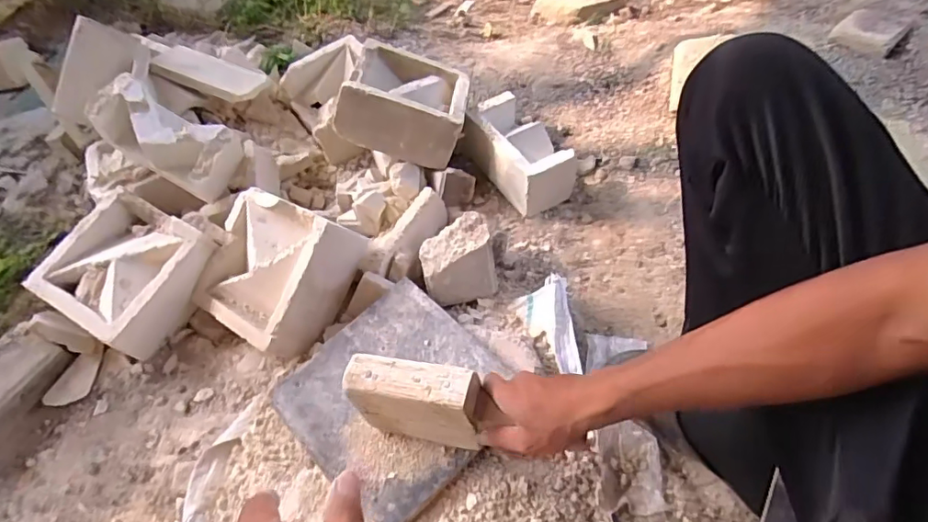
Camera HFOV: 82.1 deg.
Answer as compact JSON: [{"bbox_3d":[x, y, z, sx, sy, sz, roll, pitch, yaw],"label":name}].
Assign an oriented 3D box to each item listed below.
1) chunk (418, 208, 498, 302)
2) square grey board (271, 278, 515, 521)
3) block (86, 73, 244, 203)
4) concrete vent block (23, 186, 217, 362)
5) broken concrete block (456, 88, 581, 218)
[{"bbox_3d":[-0.007,0.000,0.814,0.114,0.064,0.112,-21,61,5],"label":"chunk"},{"bbox_3d":[-0.085,0.164,0.673,0.241,0.016,0.249,-40,61,-21],"label":"square grey board"},{"bbox_3d":[-0.474,-0.200,0.869,0.208,0.149,0.106,14,58,14],"label":"block"},{"bbox_3d":[-0.522,0.016,0.837,0.209,0.091,0.206,24,61,20],"label":"concrete vent block"},{"bbox_3d":[0.100,-0.201,0.951,0.135,0.103,0.206,-30,58,-15],"label":"broken concrete block"}]

